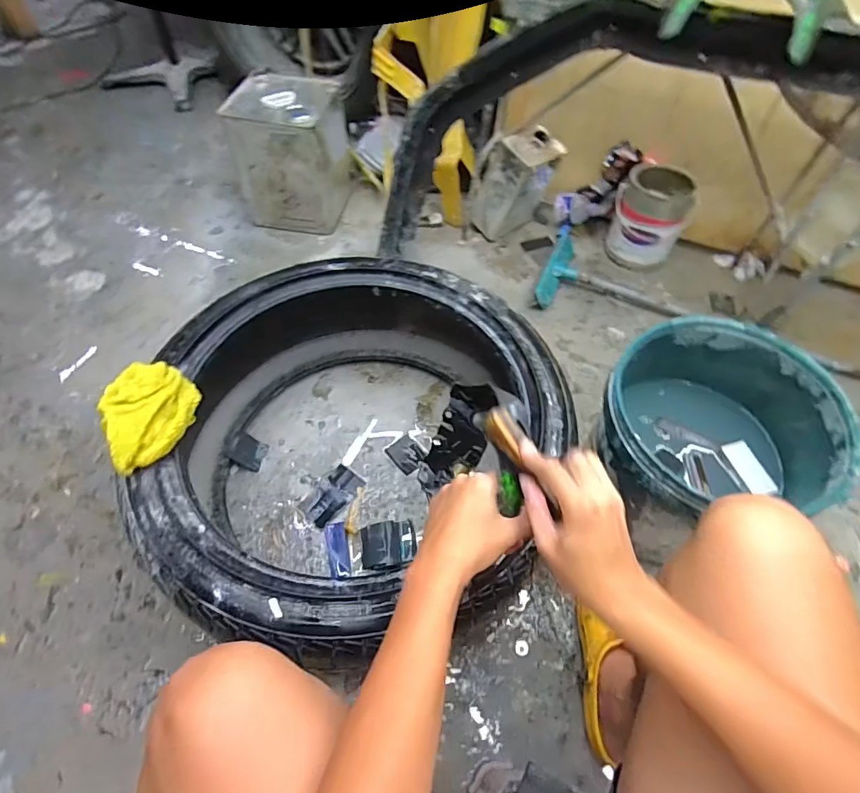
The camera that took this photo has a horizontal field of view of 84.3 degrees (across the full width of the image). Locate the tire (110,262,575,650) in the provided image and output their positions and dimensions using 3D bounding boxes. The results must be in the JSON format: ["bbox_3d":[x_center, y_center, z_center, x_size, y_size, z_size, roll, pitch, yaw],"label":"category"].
[{"bbox_3d":[-0.121,0.063,0.823,0.665,0.268,0.686,1,57,-1],"label":"tire"}]

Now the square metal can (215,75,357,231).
[{"bbox_3d":[-0.360,-0.646,1.277,0.251,0.290,0.268,4,57,1],"label":"square metal can"}]

